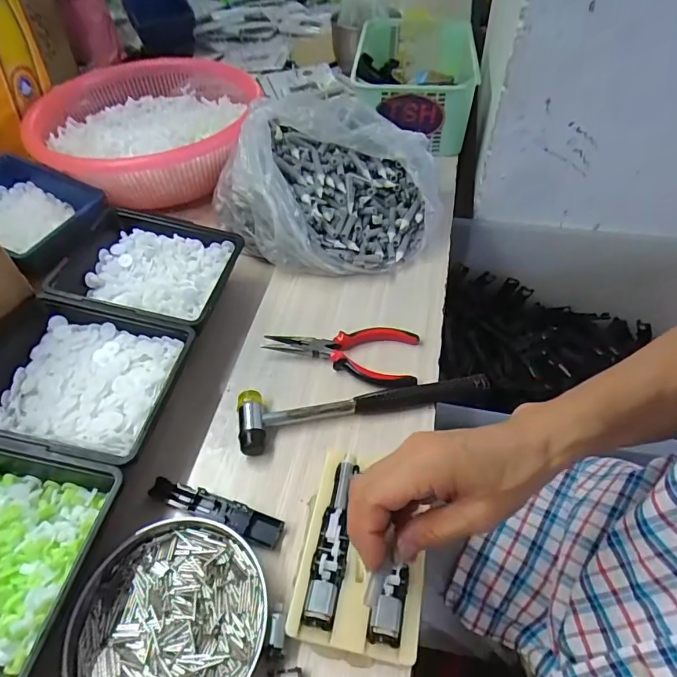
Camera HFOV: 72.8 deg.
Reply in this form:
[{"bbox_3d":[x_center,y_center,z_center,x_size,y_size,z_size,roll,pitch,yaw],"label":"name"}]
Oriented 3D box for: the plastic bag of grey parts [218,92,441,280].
[{"bbox_3d":[0.000,-0.194,0.569,0.241,0.122,0.236,29,56,23],"label":"plastic bag of grey parts"}]

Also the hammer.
[{"bbox_3d":[0.027,0.065,0.432,0.237,0.023,0.056,-7,50,-4],"label":"hammer"}]

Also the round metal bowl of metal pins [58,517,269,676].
[{"bbox_3d":[-0.118,0.201,0.325,0.131,0.023,0.131,-1,50,1],"label":"round metal bowl of metal pins"}]

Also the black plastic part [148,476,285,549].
[{"bbox_3d":[-0.103,0.142,0.382,0.117,0.009,0.021,15,52,14],"label":"black plastic part"}]

